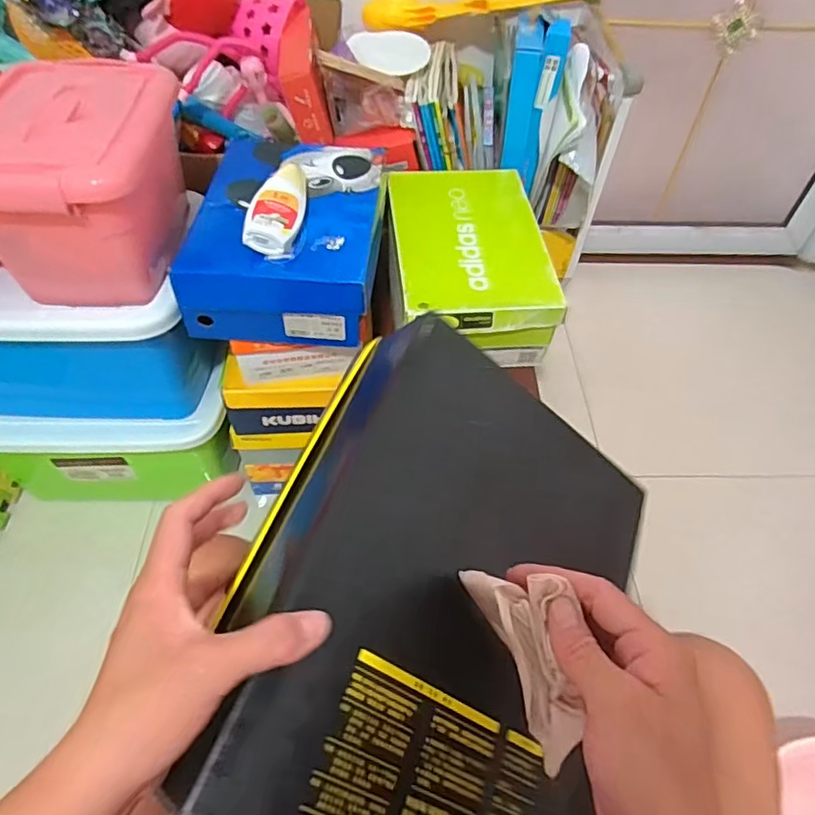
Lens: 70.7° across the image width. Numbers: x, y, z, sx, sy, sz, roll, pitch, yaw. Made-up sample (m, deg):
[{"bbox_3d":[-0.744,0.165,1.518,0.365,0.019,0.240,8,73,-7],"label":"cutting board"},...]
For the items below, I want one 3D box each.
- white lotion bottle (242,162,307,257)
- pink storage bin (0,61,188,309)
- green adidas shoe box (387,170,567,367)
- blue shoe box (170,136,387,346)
[{"bbox_3d":[-0.145,-0.233,0.656,0.052,0.040,0.149,2,53,-1],"label":"white lotion bottle"},{"bbox_3d":[-0.354,-0.245,0.640,0.184,0.171,0.241,-1,53,-3],"label":"pink storage bin"},{"bbox_3d":[0.074,-0.193,0.779,0.197,0.101,0.298,-4,53,-5],"label":"green adidas shoe box"},{"bbox_3d":[-0.141,-0.210,0.717,0.203,0.107,0.261,3,53,0],"label":"blue shoe box"}]

